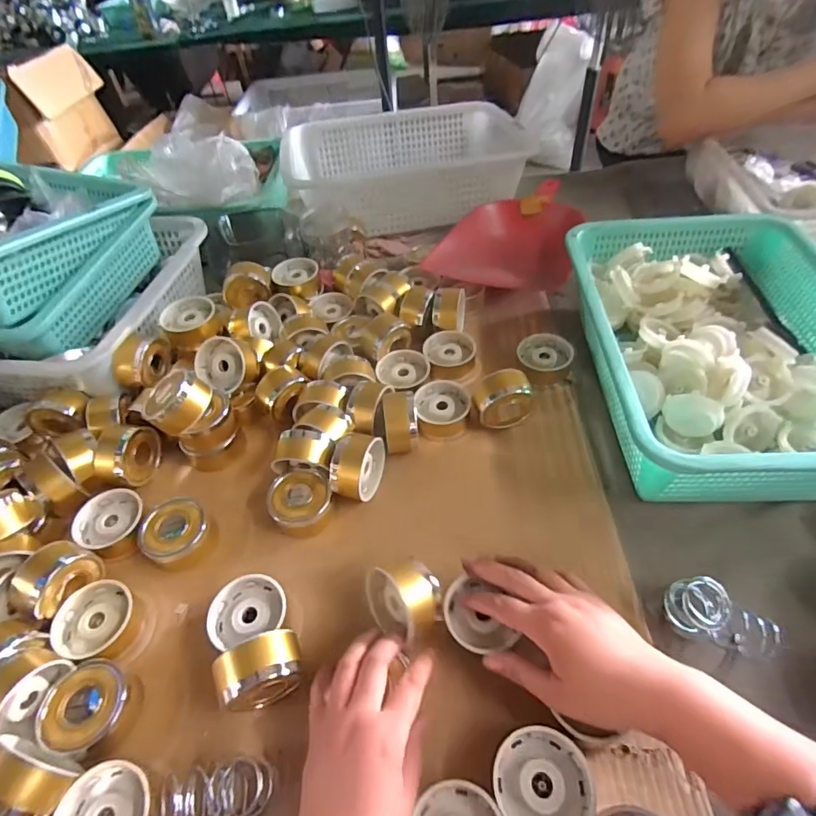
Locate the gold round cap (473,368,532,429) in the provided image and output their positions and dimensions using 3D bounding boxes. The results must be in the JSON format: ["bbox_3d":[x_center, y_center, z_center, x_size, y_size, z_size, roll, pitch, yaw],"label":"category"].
[{"bbox_3d":[0.109,-0.007,0.575,0.060,0.052,0.050,-11,49,-4],"label":"gold round cap"}]

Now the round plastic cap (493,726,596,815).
[{"bbox_3d":[0.097,0.274,0.358,0.066,0.033,0.067,-3,49,4],"label":"round plastic cap"}]

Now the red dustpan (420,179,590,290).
[{"bbox_3d":[0.163,-0.260,0.774,0.194,0.055,0.245,16,52,19],"label":"red dustpan"}]

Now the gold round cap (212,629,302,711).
[{"bbox_3d":[-0.115,0.217,0.403,0.063,0.060,0.040,-23,50,-14],"label":"gold round cap"}]

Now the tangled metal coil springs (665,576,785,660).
[{"bbox_3d":[0.267,0.177,0.420,0.084,0.047,0.040,20,54,22],"label":"tangled metal coil springs"}]

